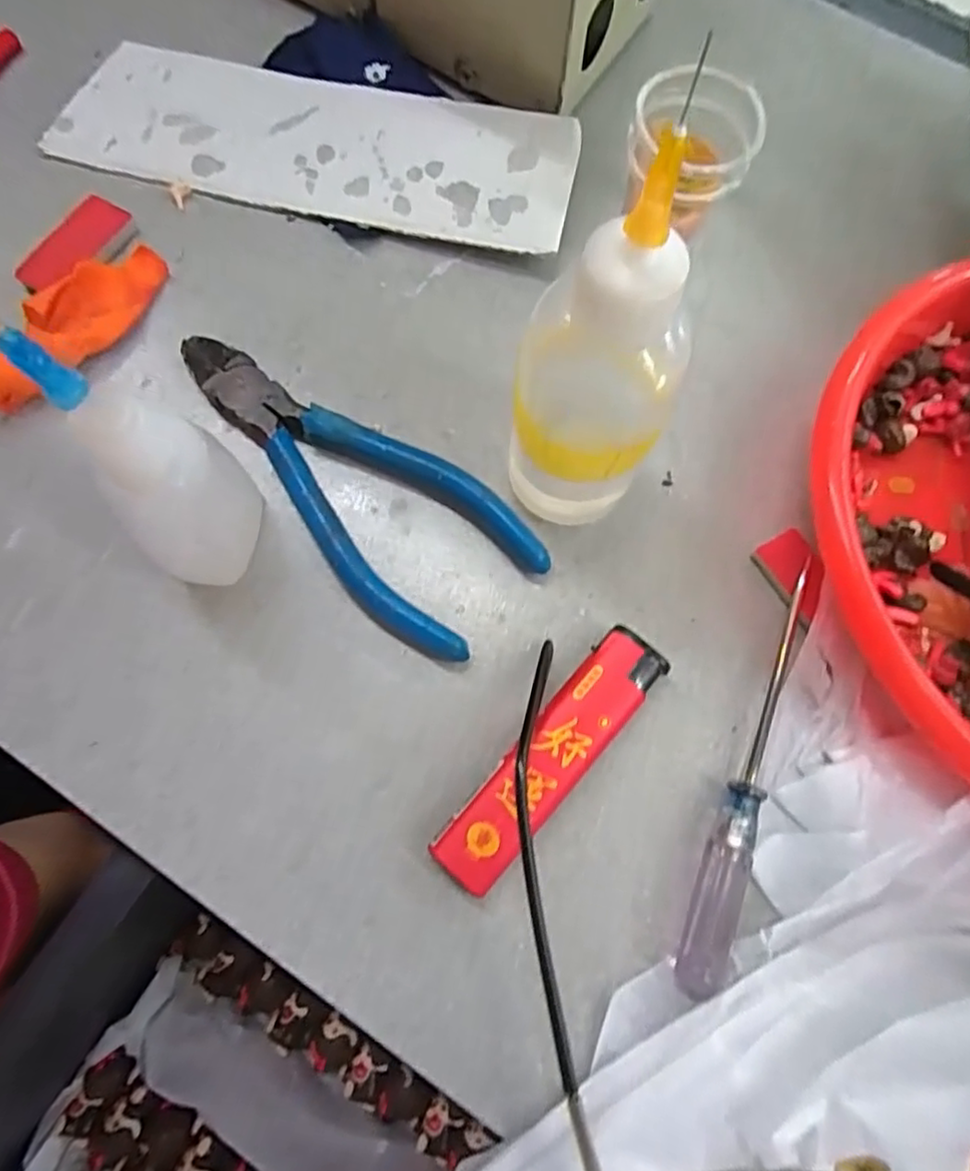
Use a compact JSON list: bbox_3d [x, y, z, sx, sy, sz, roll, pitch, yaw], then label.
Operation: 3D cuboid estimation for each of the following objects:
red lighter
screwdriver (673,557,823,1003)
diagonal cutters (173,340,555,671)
[{"bbox_3d":[0.018,0.045,0.169,0.019,0.011,0.078,40,77,11],"label":"red lighter"},{"bbox_3d":[0.072,0.047,0.171,0.012,0.012,0.119,19,74,4],"label":"screwdriver"},{"bbox_3d":[-0.042,-0.033,0.191,0.125,0.012,0.048,42,77,10],"label":"diagonal cutters"}]

